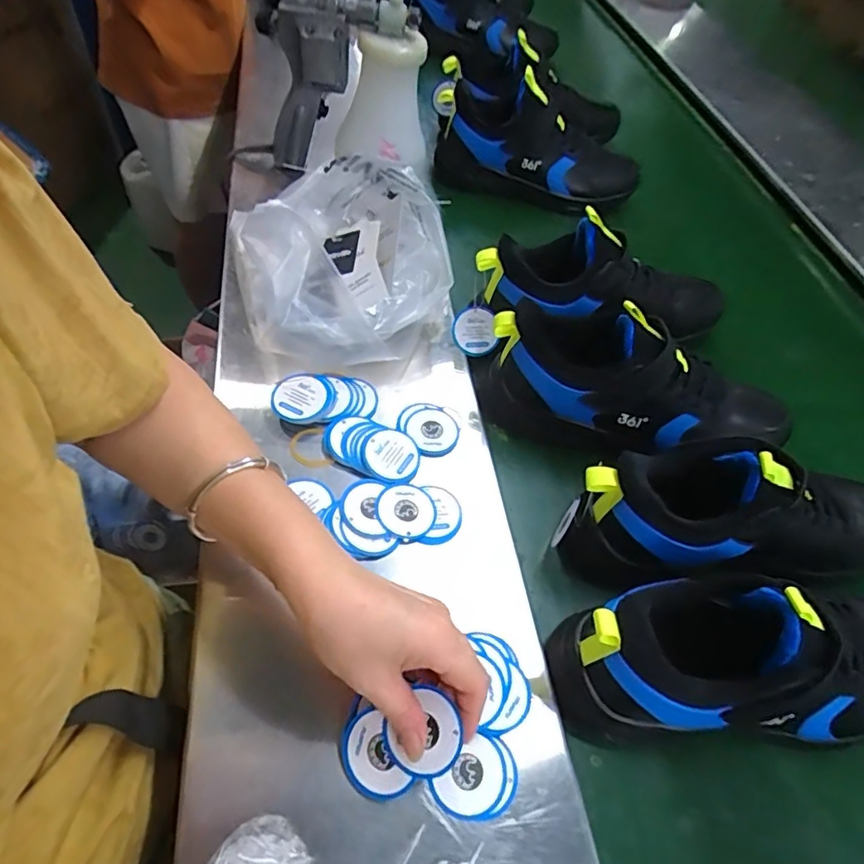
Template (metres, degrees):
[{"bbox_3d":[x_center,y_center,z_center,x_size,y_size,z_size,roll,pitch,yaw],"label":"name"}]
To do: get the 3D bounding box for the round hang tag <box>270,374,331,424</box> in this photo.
[{"bbox_3d":[-0.114,-0.029,0.486,0.045,0.007,0.046,3,68,-7],"label":"round hang tag"}]

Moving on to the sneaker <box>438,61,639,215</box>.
[{"bbox_3d":[0.143,-0.384,0.759,0.269,0.133,0.090,16,56,5],"label":"sneaker"}]

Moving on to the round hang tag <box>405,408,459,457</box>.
[{"bbox_3d":[0.001,-0.001,0.504,0.041,0.007,0.044,-1,65,2],"label":"round hang tag"}]

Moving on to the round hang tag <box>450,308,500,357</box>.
[{"bbox_3d":[0.043,-0.102,0.569,0.044,0.010,0.050,-13,91,13],"label":"round hang tag"}]

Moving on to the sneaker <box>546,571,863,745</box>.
[{"bbox_3d":[0.237,0.160,0.372,0.295,0.120,0.091,0,56,-5],"label":"sneaker"}]

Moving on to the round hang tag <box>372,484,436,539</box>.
[{"bbox_3d":[-0.021,0.063,0.449,0.047,0.004,0.048,8,53,-11],"label":"round hang tag"}]

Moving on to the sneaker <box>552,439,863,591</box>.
[{"bbox_3d":[0.258,0.070,0.442,0.288,0.118,0.103,0,56,-5],"label":"sneaker"}]

